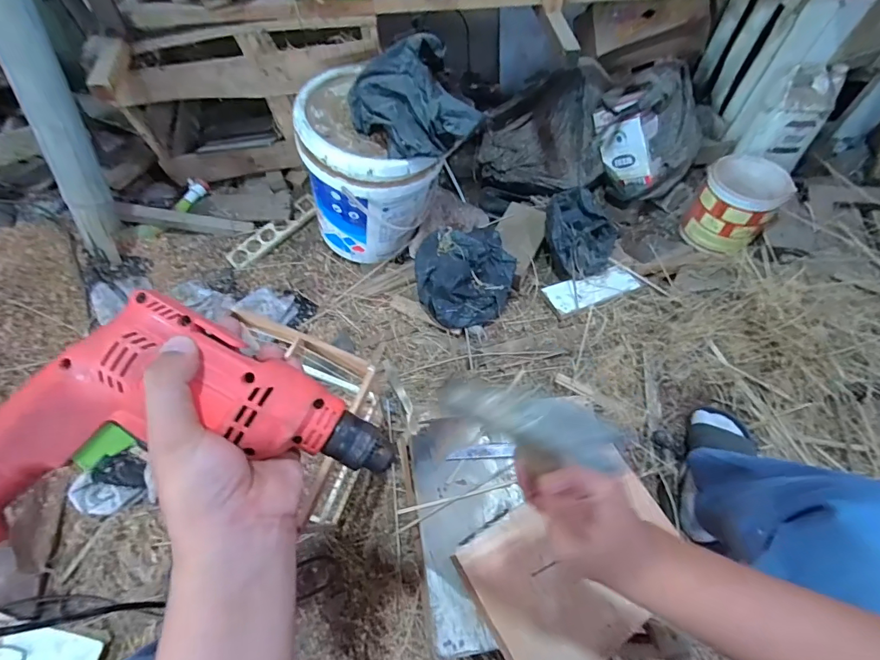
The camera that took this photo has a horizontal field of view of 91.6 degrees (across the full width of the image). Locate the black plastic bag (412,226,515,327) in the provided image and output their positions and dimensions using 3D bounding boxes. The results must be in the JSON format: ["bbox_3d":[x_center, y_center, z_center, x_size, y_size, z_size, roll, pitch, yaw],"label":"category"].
[{"bbox_3d":[0.063,-0.124,0.992,0.234,0.120,0.190,-13,58,-7],"label":"black plastic bag"}]

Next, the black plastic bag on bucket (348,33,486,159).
[{"bbox_3d":[-0.049,-0.418,0.778,0.206,0.126,0.181,-20,59,-11],"label":"black plastic bag on bucket"}]

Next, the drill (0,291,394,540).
[{"bbox_3d":[-0.178,0.051,0.275,0.267,0.070,0.136,-9,96,-12],"label":"drill"}]

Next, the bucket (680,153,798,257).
[{"bbox_3d":[0.745,-0.311,1.101,0.207,0.166,0.182,-36,64,-20],"label":"bucket"}]

